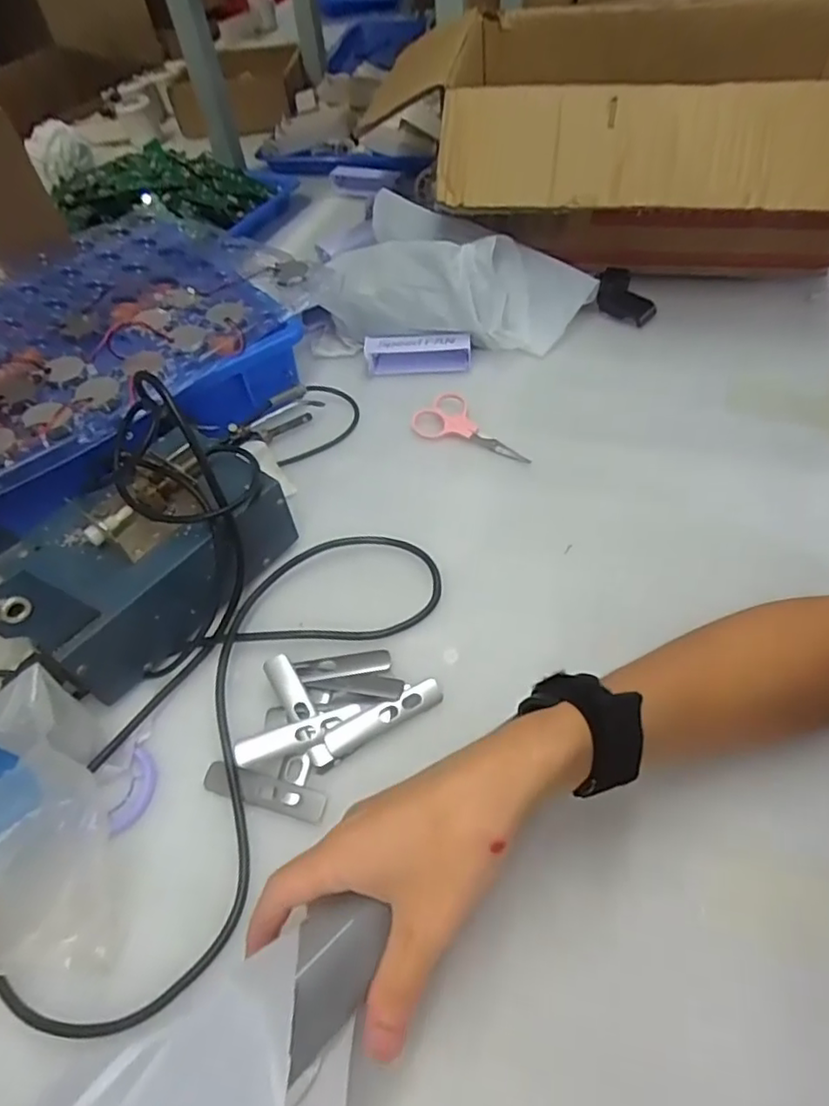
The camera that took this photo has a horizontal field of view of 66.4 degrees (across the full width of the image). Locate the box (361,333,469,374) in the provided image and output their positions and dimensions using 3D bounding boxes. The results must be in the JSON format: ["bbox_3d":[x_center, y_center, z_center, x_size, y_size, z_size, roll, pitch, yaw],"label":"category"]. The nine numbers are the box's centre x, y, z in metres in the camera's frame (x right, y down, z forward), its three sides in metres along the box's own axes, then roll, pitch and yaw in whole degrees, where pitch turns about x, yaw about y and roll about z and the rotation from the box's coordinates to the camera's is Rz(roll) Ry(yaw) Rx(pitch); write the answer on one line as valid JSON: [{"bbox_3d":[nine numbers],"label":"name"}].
[{"bbox_3d":[0.004,-0.190,0.606,0.099,0.029,0.028,-2,52,4],"label":"box"}]

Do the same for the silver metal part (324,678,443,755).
[{"bbox_3d":[-0.019,0.102,0.397,0.079,0.005,0.017,-26,54,-15],"label":"silver metal part"}]

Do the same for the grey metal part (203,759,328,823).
[{"bbox_3d":[-0.091,0.143,0.380,0.077,0.006,0.018,11,54,14],"label":"grey metal part"}]

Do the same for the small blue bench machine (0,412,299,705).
[{"bbox_3d":[-0.196,-0.005,0.430,0.126,0.112,0.196,26,59,23],"label":"small blue bench machine"}]

